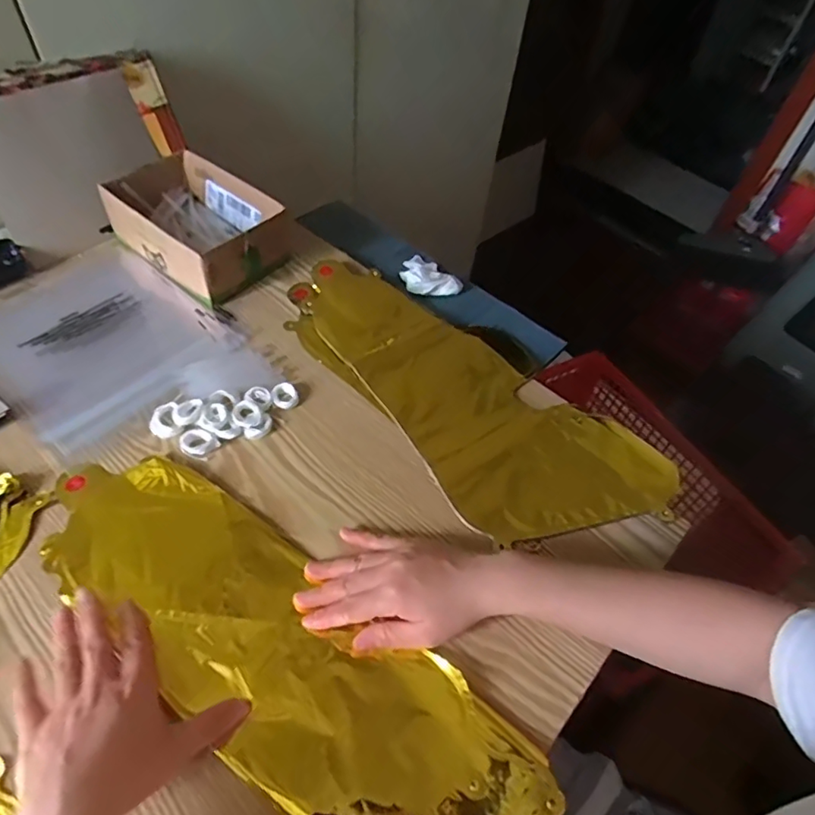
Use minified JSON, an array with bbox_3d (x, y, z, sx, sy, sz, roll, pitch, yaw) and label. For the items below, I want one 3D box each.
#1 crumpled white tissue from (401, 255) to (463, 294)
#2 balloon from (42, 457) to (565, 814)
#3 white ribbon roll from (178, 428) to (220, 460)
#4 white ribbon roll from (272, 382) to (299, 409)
[{"bbox_3d":[0.022,-0.167,0.681,0.059,0.020,0.082,-29,60,-25],"label":"crumpled white tissue"},{"bbox_3d":[-0.106,0.169,0.400,0.419,0.012,0.127,32,56,19],"label":"balloon"},{"bbox_3d":[-0.189,0.032,0.491,0.032,0.007,0.025,24,54,13],"label":"white ribbon roll"},{"bbox_3d":[-0.119,-0.012,0.533,0.025,0.011,0.026,3,52,-4],"label":"white ribbon roll"}]

